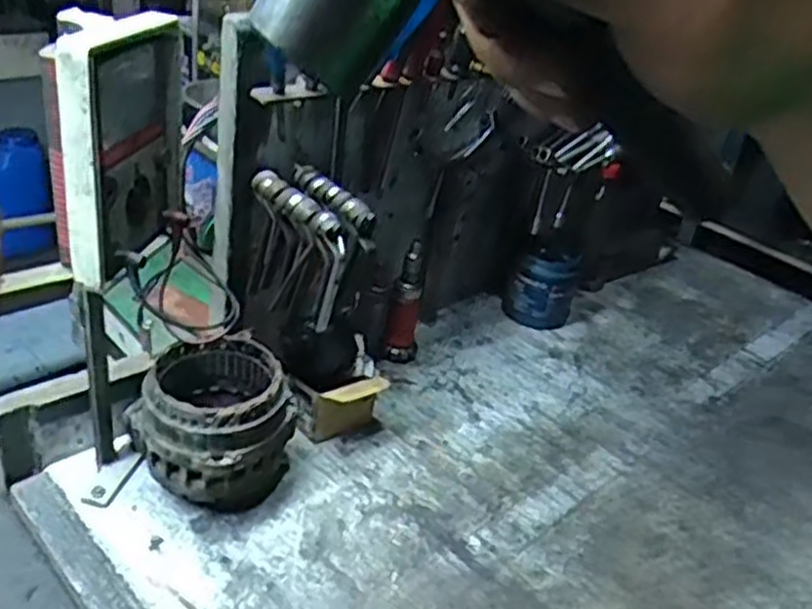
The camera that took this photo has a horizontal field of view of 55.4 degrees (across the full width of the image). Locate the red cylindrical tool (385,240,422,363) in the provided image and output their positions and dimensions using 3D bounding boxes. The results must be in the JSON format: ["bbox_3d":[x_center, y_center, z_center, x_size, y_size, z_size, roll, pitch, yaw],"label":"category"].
[{"bbox_3d":[0.001,-0.001,0.923,0.035,0.154,0.035,7,30,-4],"label":"red cylindrical tool"}]

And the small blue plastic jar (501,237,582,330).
[{"bbox_3d":[0.188,-0.030,1.066,0.088,0.106,0.089,7,30,-4],"label":"small blue plastic jar"}]

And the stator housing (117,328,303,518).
[{"bbox_3d":[-0.180,0.113,0.721,0.146,0.123,0.138,9,30,-2],"label":"stator housing"}]

